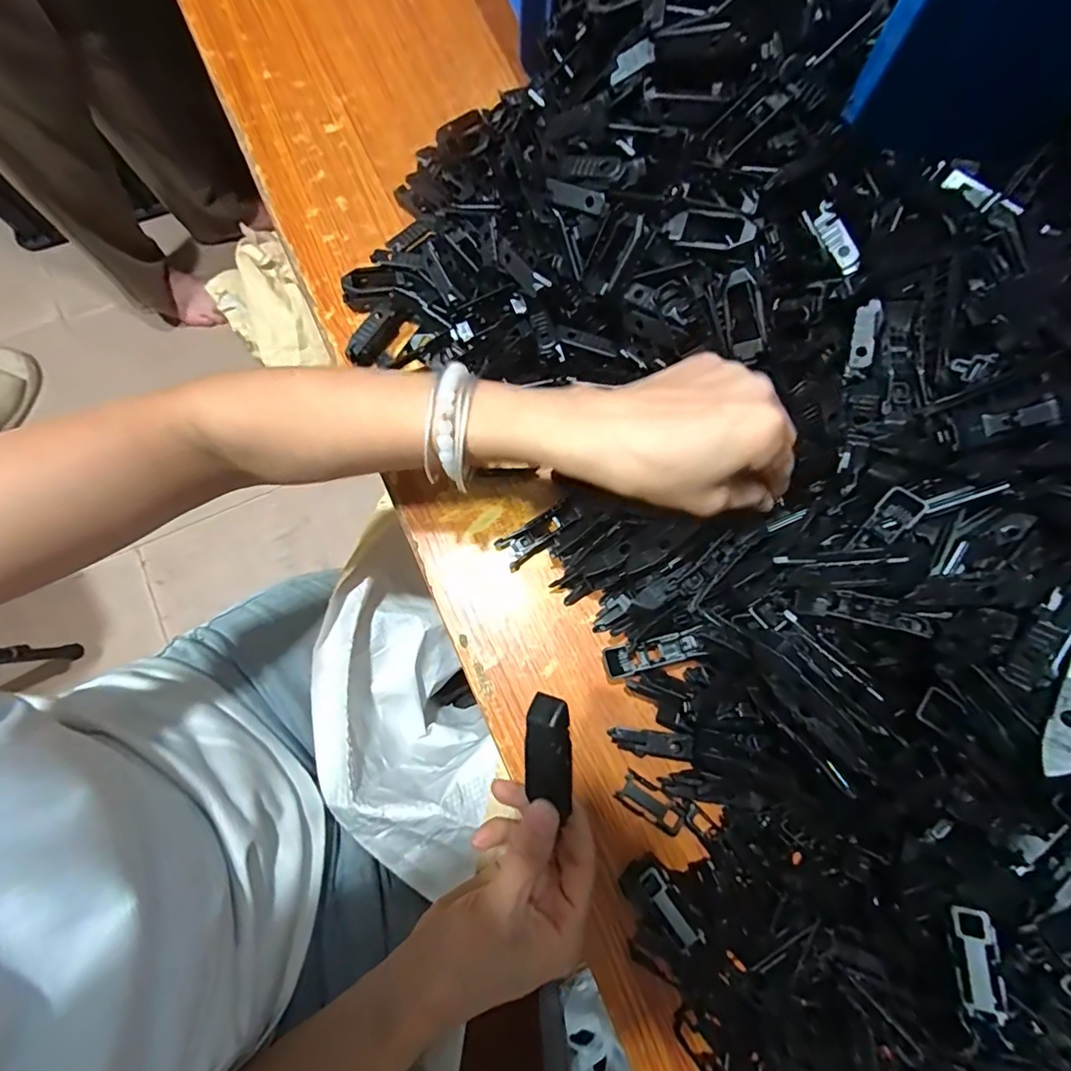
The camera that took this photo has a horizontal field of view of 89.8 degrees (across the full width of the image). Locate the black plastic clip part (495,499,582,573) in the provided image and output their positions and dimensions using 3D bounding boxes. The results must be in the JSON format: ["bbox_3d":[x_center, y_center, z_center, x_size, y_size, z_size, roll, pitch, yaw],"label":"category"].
[{"bbox_3d":[0.004,-0.002,0.355,0.059,0.013,0.020,-32,79,-9],"label":"black plastic clip part"}]

